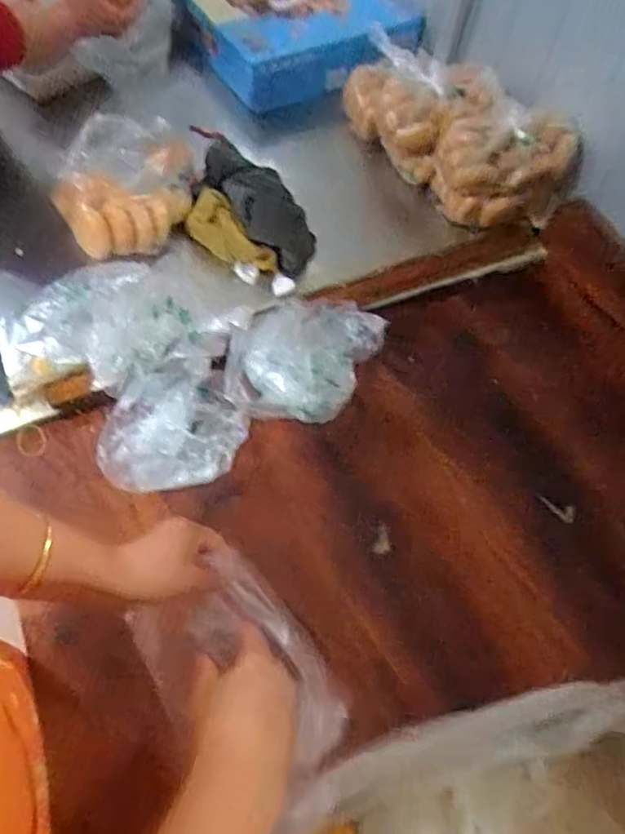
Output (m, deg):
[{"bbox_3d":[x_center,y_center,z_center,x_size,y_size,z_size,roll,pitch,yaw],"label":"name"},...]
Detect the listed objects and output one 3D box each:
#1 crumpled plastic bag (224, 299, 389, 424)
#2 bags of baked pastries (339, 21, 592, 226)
[{"bbox_3d":[-0.016,-0.082,0.736,0.158,0.052,0.212,28,63,13],"label":"crumpled plastic bag"},{"bbox_3d":[0.193,-0.433,0.865,0.161,0.150,0.400,-35,68,-21],"label":"bags of baked pastries"}]

